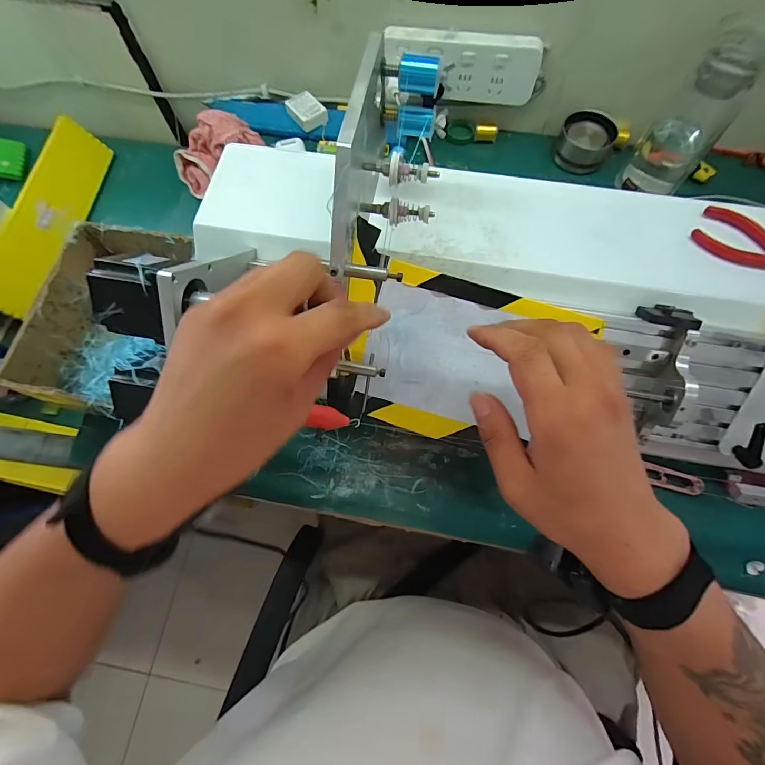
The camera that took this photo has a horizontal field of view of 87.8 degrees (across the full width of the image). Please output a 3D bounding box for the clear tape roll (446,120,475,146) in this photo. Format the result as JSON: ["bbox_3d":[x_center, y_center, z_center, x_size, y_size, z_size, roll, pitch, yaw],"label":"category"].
[{"bbox_3d":[0.117,-0.374,0.592,0.041,0.007,0.043,0,71,1],"label":"clear tape roll"}]

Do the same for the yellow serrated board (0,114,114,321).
[{"bbox_3d":[-0.520,-0.259,0.622,0.015,0.082,0.329,1,71,29],"label":"yellow serrated board"}]

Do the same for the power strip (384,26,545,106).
[{"bbox_3d":[0.102,-0.414,0.520,0.195,0.071,0.033,6,71,3],"label":"power strip"}]

